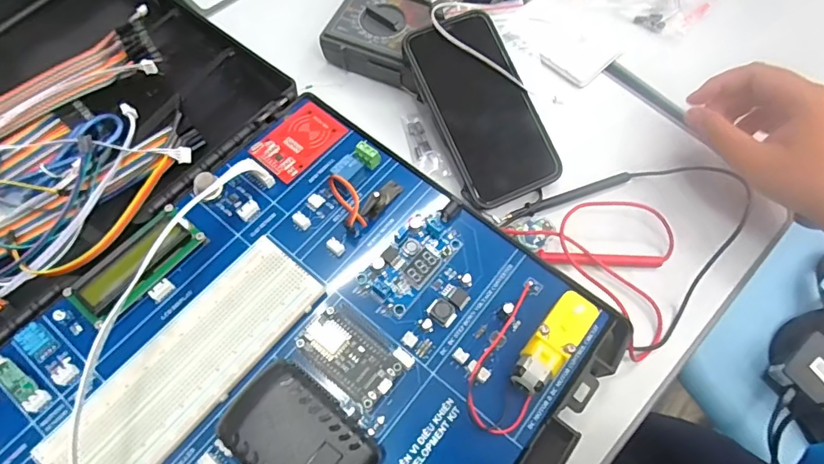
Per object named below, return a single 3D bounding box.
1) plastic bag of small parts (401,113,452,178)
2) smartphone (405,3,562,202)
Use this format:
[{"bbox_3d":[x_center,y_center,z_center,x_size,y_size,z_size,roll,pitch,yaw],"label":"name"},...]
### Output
[{"bbox_3d":[0.010,-0.071,0.392,0.021,0.007,0.070,-17,66,-10],"label":"plastic bag of small parts"},{"bbox_3d":[0.054,-0.097,0.373,0.077,0.010,0.148,-23,87,-13],"label":"smartphone"}]

